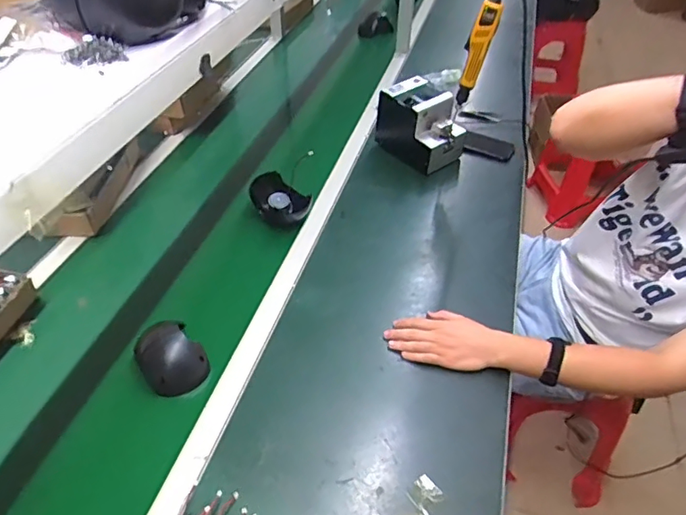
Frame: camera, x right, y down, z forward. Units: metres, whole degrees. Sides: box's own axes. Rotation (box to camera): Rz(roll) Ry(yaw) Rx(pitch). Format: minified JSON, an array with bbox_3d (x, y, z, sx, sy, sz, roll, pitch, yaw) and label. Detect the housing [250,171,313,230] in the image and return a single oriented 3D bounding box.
[{"bbox_3d":[-0.140,-0.119,1.078,0.090,0.048,0.147,-30,52,-28],"label":"housing"}]

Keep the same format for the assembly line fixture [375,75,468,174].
[{"bbox_3d":[0.195,-0.309,1.233,0.145,0.144,0.209,-31,52,-29],"label":"assembly line fixture"}]

